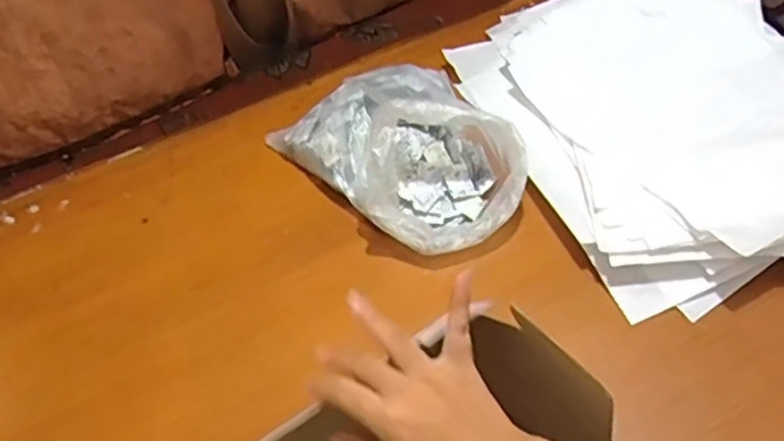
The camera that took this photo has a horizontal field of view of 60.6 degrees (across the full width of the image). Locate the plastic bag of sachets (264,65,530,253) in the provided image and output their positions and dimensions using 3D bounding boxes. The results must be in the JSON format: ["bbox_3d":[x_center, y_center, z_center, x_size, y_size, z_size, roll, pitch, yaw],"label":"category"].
[{"bbox_3d":[0.010,-0.087,0.711,0.169,0.120,0.273,-36,54,-21],"label":"plastic bag of sachets"}]

